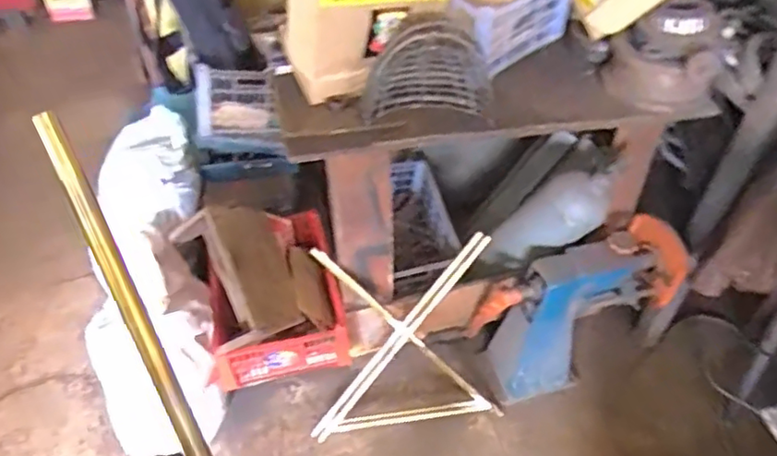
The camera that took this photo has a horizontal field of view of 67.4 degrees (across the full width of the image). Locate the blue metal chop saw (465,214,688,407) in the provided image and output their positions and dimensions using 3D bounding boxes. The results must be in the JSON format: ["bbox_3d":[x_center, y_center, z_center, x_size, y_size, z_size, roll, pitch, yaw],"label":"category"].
[{"bbox_3d":[0.487,0.210,1.513,0.483,0.429,0.198,-12,46,-13],"label":"blue metal chop saw"}]

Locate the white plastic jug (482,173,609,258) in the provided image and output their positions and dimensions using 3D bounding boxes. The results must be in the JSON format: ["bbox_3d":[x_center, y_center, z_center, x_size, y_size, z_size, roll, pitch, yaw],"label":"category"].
[{"bbox_3d":[0.400,-0.026,1.438,0.110,0.372,0.125,41,46,-15],"label":"white plastic jug"}]

